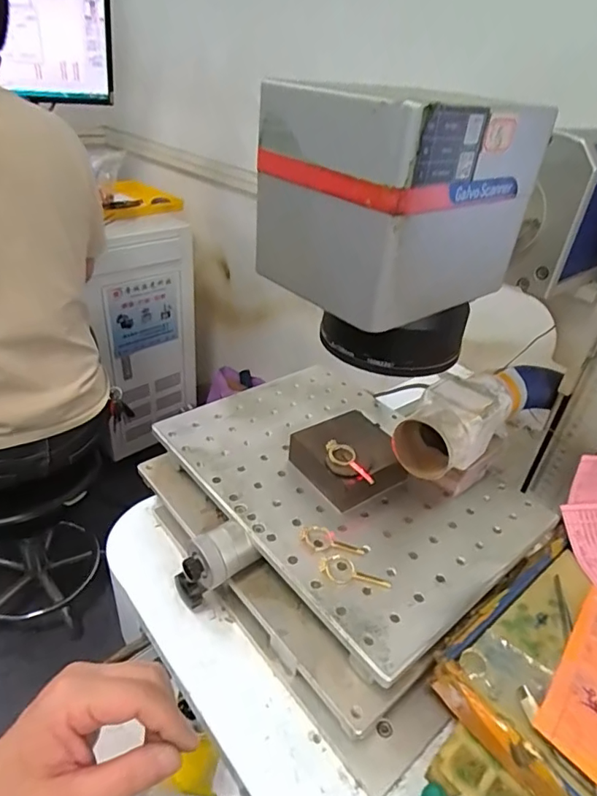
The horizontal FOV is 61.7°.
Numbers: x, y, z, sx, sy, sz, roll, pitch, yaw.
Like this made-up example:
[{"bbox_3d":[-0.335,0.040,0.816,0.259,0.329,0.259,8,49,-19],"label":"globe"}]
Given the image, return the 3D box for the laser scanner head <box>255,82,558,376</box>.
[{"bbox_3d":[0.048,-0.086,0.271,0.113,0.130,0.098,-22,43,-35],"label":"laser scanner head"}]

